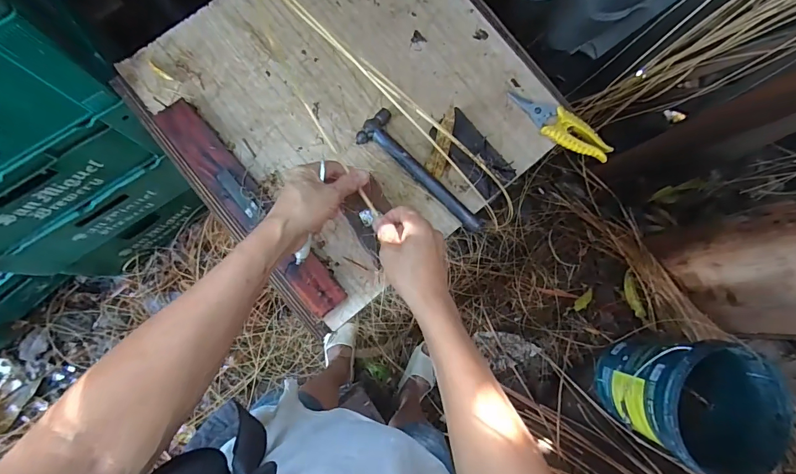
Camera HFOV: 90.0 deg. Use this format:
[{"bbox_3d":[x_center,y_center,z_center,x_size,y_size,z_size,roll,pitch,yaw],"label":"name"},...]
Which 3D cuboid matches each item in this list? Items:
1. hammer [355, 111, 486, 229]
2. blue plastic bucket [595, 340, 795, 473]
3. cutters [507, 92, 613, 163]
[{"bbox_3d":[0.032,-0.086,0.560,0.055,0.027,0.216,-43,91,-5],"label":"hammer"},{"bbox_3d":[0.747,0.411,1.034,0.321,0.291,0.293,27,85,-3],"label":"blue plastic bucket"},{"bbox_3d":[0.237,-0.164,0.580,0.159,0.035,0.050,39,85,-2],"label":"cutters"}]

